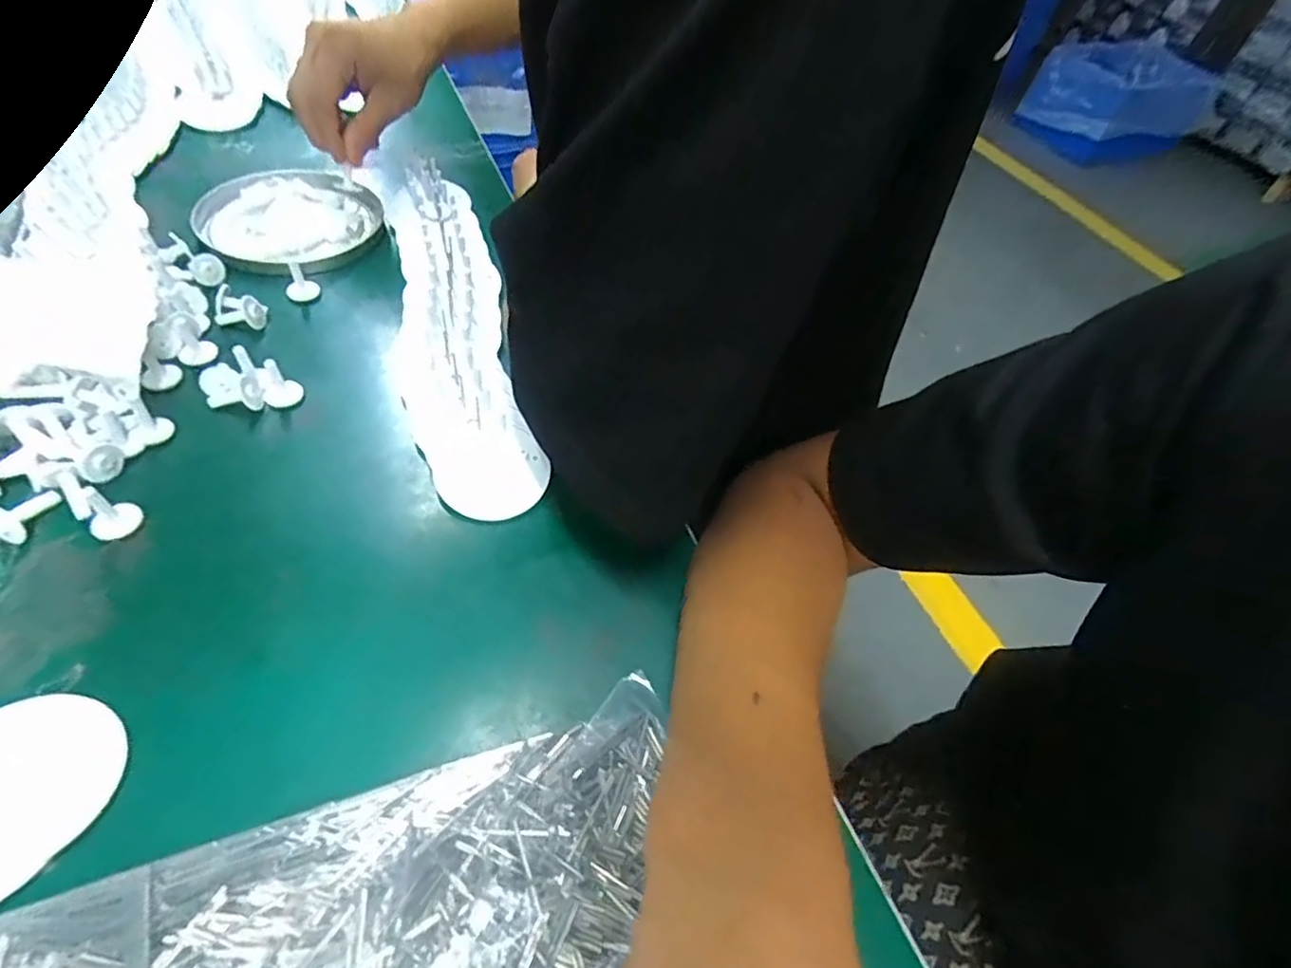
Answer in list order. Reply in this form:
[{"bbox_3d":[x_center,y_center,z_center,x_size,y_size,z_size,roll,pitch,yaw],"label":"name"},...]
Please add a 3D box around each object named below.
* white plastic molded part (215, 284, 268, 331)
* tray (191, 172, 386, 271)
[{"bbox_3d":[-0.265,-0.115,0.385,0.028,0.018,0.021,3,53,-3],"label":"white plastic molded part"},{"bbox_3d":[-0.278,-0.210,0.463,0.126,0.023,0.126,3,53,-4],"label":"tray"}]

